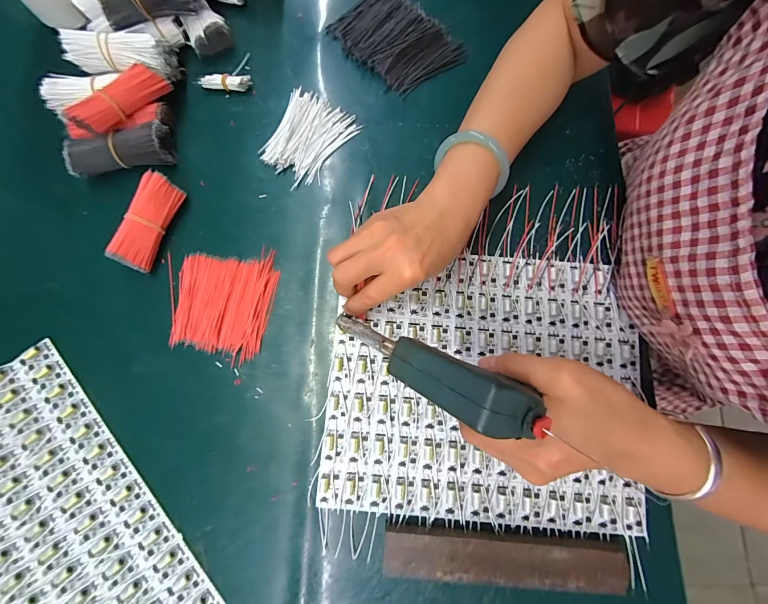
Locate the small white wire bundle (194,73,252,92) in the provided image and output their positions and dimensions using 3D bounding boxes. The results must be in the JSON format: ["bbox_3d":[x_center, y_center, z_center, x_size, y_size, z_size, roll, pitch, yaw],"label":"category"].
[{"bbox_3d":[-0.173,-0.237,0.353,0.057,0.014,0.014,-1,80,-1],"label":"small white wire bundle"}]

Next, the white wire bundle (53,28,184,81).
[{"bbox_3d":[-0.261,-0.247,0.325,0.087,0.033,0.039,2,80,-1],"label":"white wire bundle"}]

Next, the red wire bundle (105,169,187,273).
[{"bbox_3d":[-0.223,-0.075,0.313,0.030,0.034,0.088,21,80,3],"label":"red wire bundle"}]

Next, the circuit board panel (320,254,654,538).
[{"bbox_3d":[0.092,0.073,0.309,0.283,0.010,0.245,4,80,0],"label":"circuit board panel"}]

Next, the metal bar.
[{"bbox_3d":[0.100,0.217,0.278,0.198,0.021,0.036,4,80,0],"label":"metal bar"}]

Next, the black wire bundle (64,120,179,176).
[{"bbox_3d":[-0.261,-0.151,0.328,0.091,0.034,0.034,-16,81,-4],"label":"black wire bundle"}]

